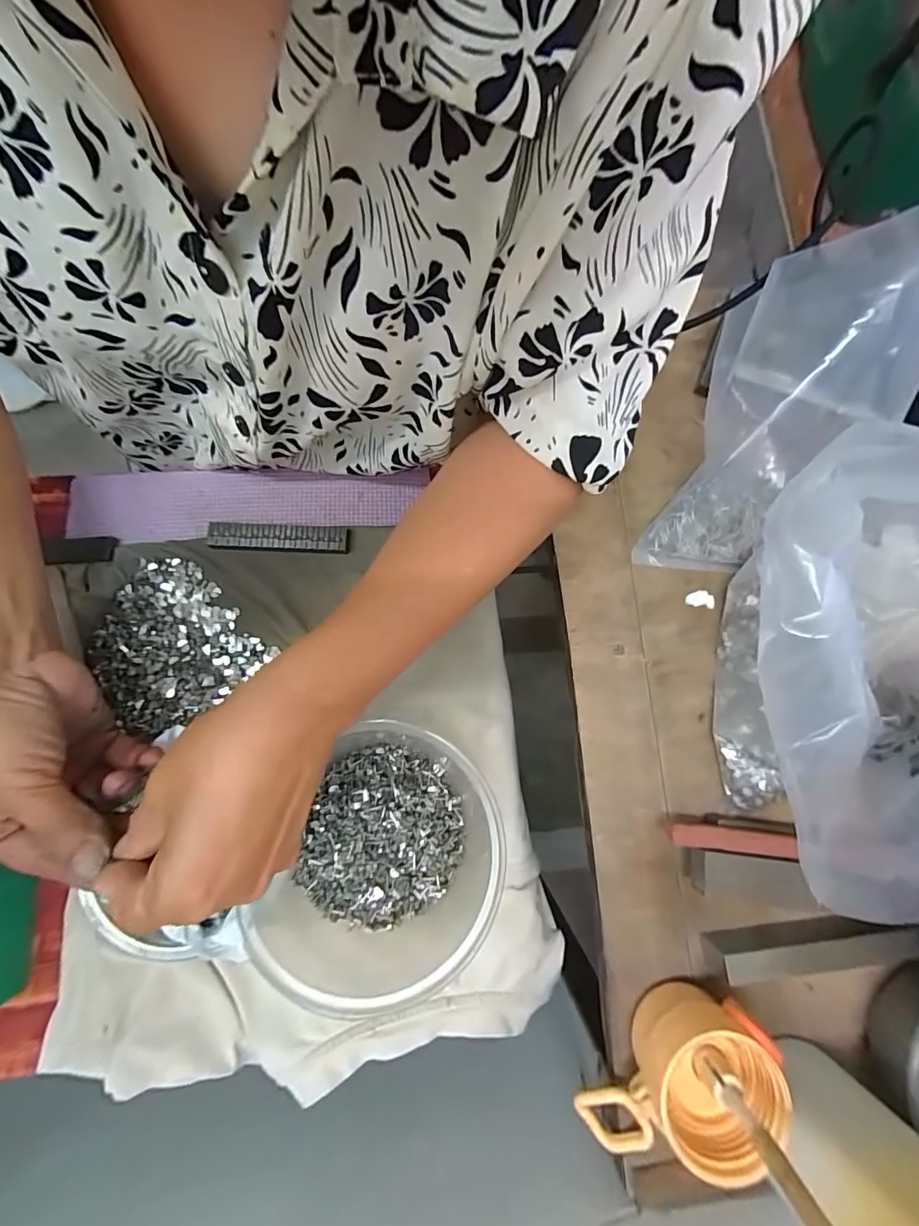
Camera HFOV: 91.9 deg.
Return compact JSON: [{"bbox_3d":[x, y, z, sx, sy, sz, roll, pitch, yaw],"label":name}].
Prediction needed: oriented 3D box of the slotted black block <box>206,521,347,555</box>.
[{"bbox_3d":[-0.133,-0.056,0.326,0.098,0.012,0.020,0,79,-3],"label":"slotted black block"}]

